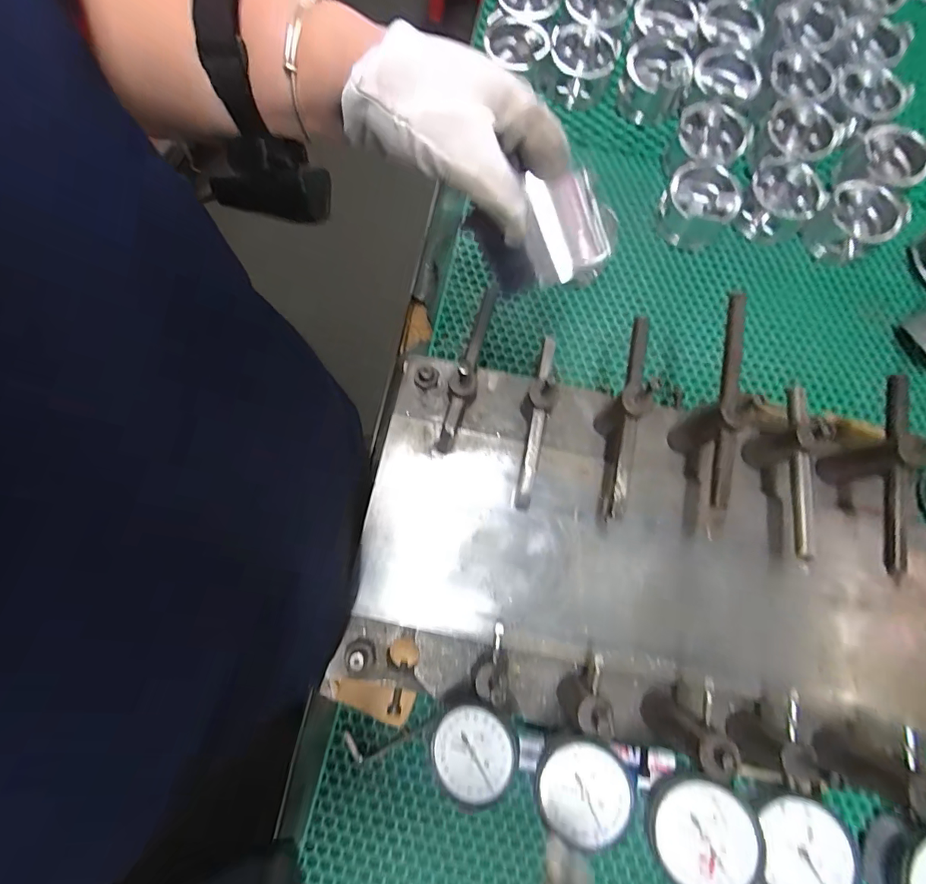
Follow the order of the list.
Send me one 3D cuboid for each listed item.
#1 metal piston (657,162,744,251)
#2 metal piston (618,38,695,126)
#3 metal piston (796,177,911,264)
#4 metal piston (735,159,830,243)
[{"bbox_3d":[0.269,-0.271,0.521,0.079,0.048,0.078,0,78,-1],"label":"metal piston"},{"bbox_3d":[0.234,-0.441,0.555,0.079,0.048,0.082,16,78,3],"label":"metal piston"},{"bbox_3d":[0.445,-0.251,0.516,0.081,0.057,0.075,0,78,-1],"label":"metal piston"},{"bbox_3d":[0.366,-0.279,0.525,0.077,0.044,0.079,0,78,-1],"label":"metal piston"}]

